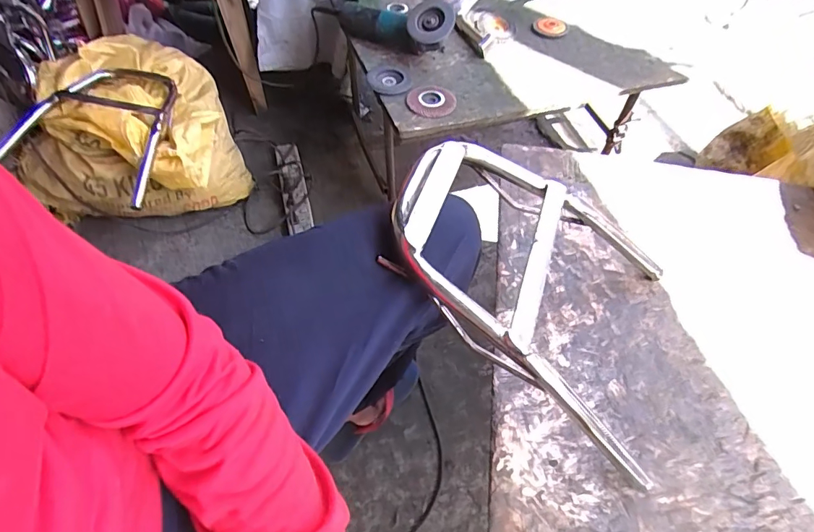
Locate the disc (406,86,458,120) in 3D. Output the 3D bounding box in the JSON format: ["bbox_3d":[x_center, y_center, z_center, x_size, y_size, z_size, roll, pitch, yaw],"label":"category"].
[{"bbox_3d":[0.044,-0.318,0.883,0.096,0.015,0.092,2,55,-3],"label":"disc"}]

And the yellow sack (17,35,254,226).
[{"bbox_3d":[-0.634,-0.331,1.116,0.394,0.270,0.466,-14,58,-13],"label":"yellow sack"}]

